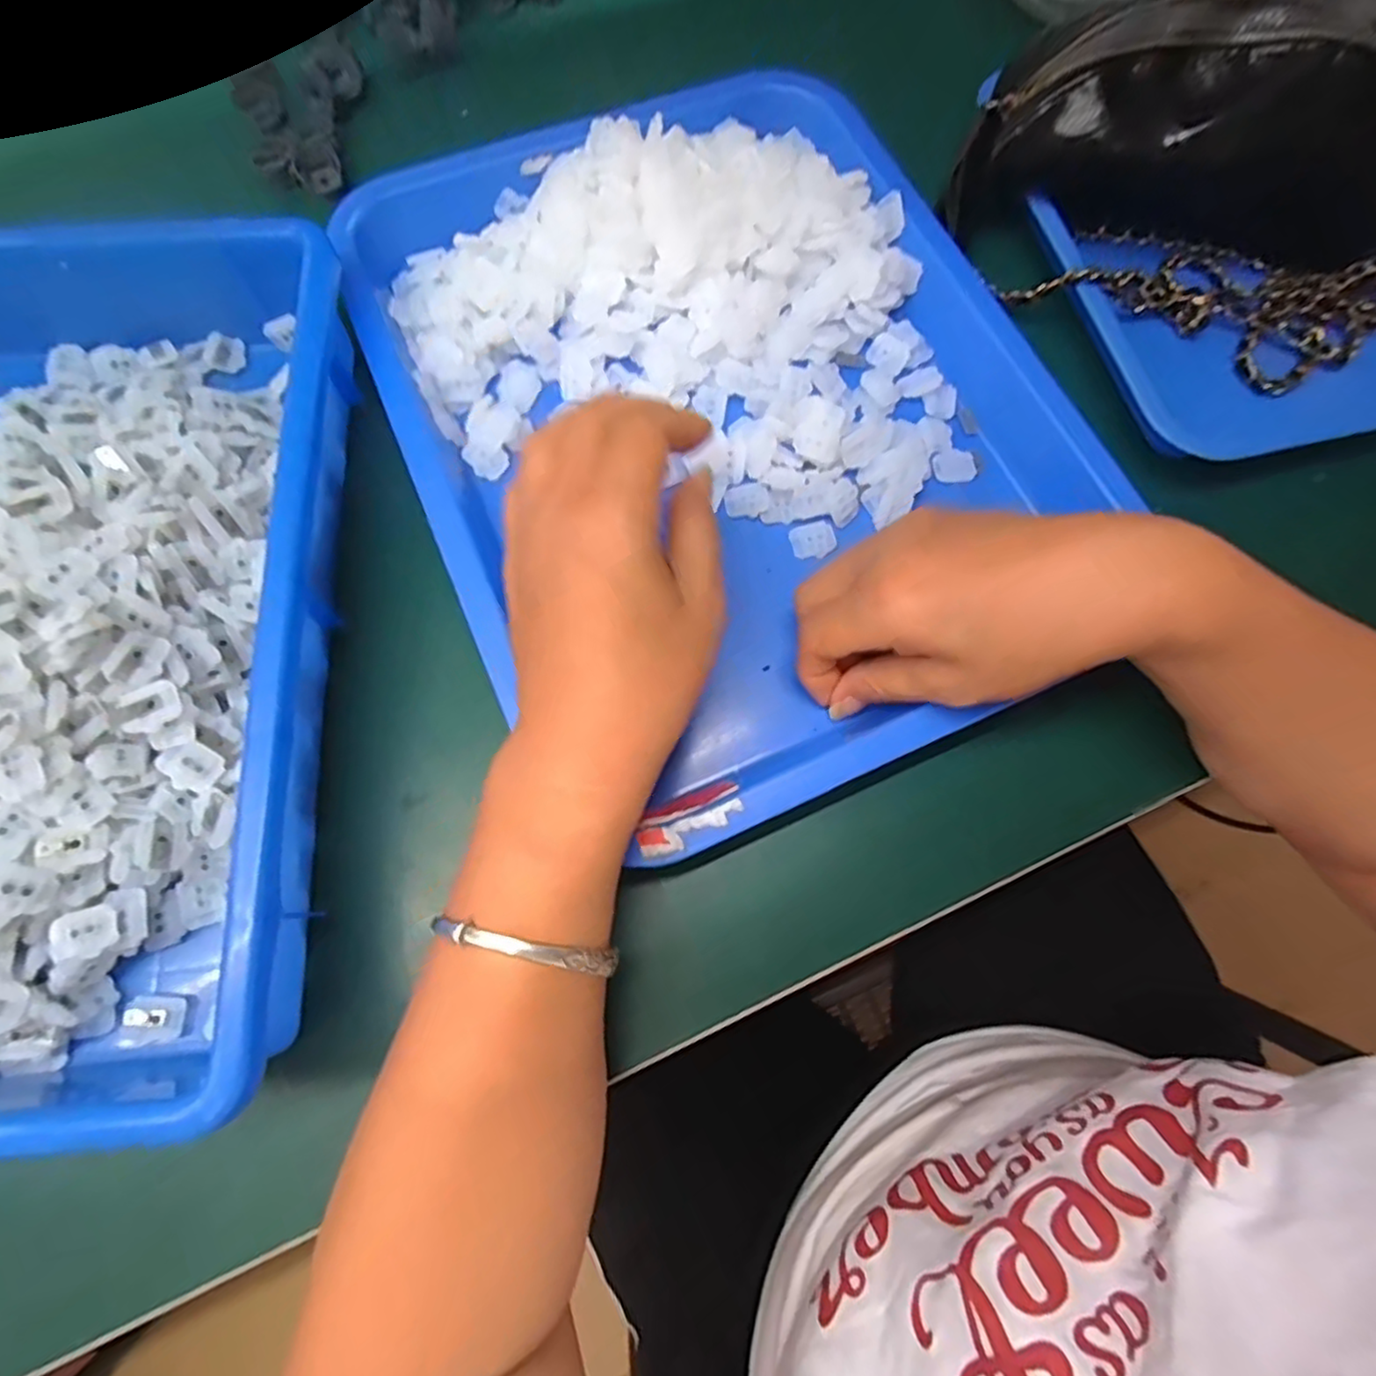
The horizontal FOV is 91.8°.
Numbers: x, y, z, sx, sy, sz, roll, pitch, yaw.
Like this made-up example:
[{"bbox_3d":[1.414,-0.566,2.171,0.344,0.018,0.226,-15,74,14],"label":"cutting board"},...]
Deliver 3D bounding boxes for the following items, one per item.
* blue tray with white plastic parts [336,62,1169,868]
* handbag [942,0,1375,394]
[{"bbox_3d":[0.015,-0.140,0.334,0.294,0.055,0.379,-23,76,-8],"label":"blue tray with white plastic parts"},{"bbox_3d":[0.272,-0.253,0.343,0.252,0.098,0.112,22,75,4],"label":"handbag"}]

